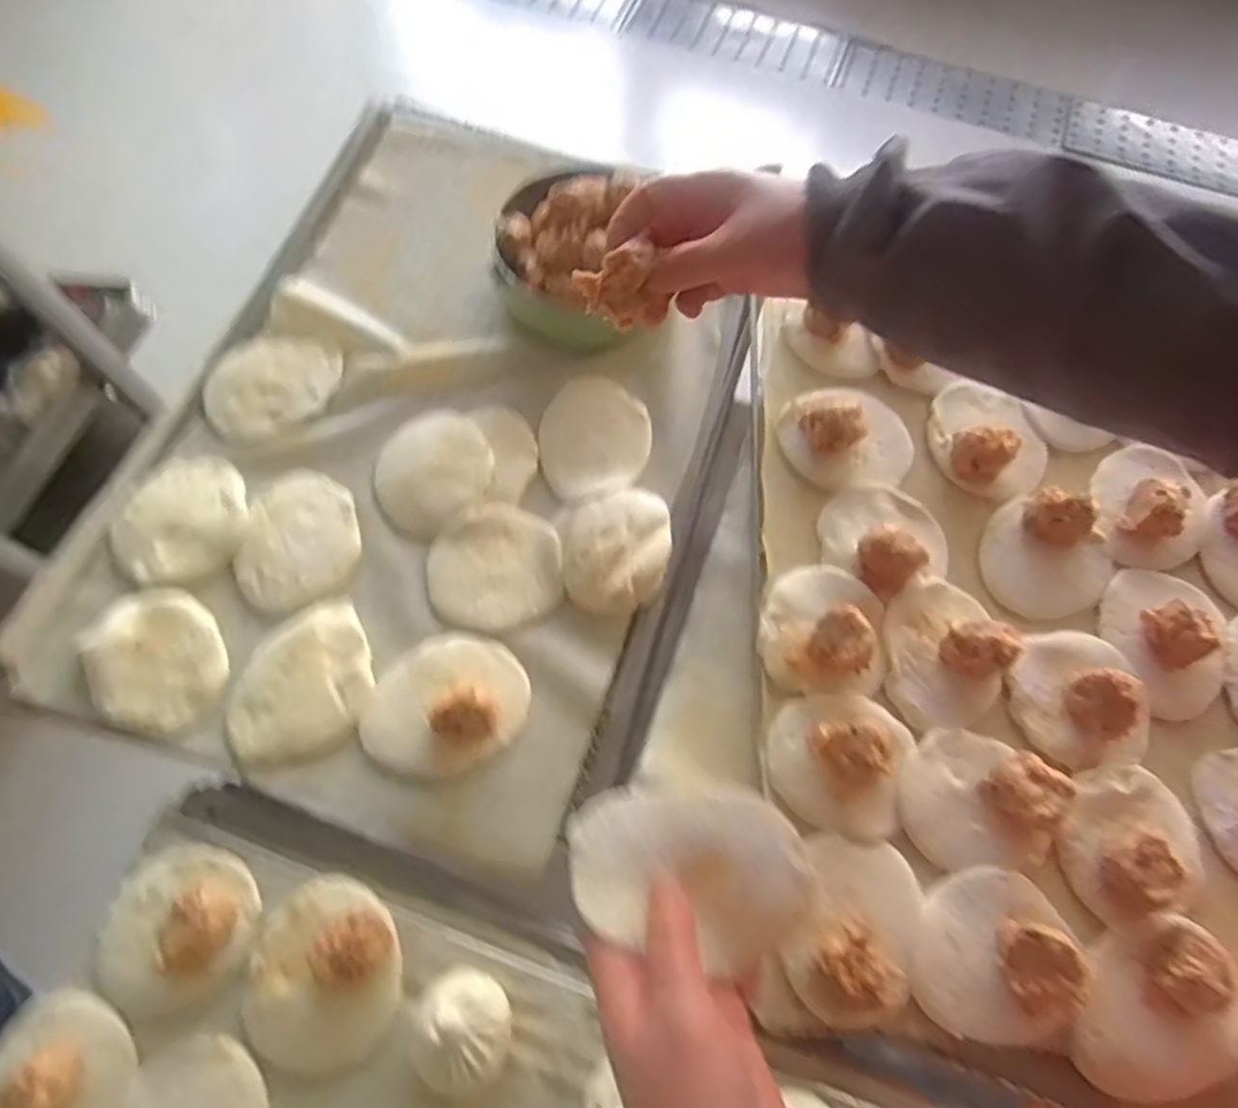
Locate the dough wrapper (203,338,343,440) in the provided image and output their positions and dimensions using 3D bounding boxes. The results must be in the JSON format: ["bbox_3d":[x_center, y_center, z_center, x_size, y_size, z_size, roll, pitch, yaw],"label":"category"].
[{"bbox_3d":[-0.271,-0.129,0.577,0.098,0.014,0.087,2,66,1],"label":"dough wrapper"}]

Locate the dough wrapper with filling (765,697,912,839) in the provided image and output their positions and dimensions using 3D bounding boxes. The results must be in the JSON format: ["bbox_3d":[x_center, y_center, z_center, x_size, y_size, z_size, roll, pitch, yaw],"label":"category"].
[{"bbox_3d":[0.140,0.126,0.462,0.088,0.039,0.085,18,67,8],"label":"dough wrapper with filling"}]

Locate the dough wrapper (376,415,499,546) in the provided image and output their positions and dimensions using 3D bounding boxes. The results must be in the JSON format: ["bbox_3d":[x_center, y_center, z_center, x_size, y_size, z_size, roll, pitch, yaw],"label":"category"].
[{"bbox_3d":[-0.138,-0.063,0.550,0.090,0.016,0.087,-38,71,-15],"label":"dough wrapper"}]

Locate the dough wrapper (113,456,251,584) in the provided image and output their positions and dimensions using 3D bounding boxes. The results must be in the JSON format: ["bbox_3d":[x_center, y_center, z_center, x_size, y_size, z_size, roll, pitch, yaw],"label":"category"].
[{"bbox_3d":[-0.312,-0.025,0.528,0.087,0.010,0.092,0,66,0],"label":"dough wrapper"}]

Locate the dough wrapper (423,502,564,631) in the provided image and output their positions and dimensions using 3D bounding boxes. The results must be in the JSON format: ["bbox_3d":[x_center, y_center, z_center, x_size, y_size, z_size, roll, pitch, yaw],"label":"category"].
[{"bbox_3d":[-0.089,0.008,0.526,0.094,0.014,0.091,0,66,0],"label":"dough wrapper"}]

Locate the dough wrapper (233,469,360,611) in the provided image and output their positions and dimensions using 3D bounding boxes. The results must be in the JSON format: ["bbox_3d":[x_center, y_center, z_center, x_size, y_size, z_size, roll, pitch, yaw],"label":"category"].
[{"bbox_3d":[-0.228,-0.011,0.531,0.079,0.009,0.103,7,66,3],"label":"dough wrapper"}]

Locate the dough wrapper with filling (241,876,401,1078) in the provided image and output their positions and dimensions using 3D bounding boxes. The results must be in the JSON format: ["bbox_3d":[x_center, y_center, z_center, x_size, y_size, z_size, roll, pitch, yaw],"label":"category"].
[{"bbox_3d":[-0.175,0.245,0.430,0.090,0.035,0.100,0,66,0],"label":"dough wrapper with filling"}]

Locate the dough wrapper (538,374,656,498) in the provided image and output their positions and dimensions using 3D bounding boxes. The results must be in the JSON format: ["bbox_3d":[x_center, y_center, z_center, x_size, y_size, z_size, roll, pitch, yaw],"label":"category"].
[{"bbox_3d":[-0.019,-0.093,0.571,0.084,0.011,0.110,-4,66,-2],"label":"dough wrapper"}]

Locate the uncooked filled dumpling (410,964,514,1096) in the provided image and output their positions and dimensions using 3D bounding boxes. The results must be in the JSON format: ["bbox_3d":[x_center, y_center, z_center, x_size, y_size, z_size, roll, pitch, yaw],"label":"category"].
[{"bbox_3d":[-0.089,0.267,0.411,0.054,0.043,0.059,0,66,0],"label":"uncooked filled dumpling"}]

